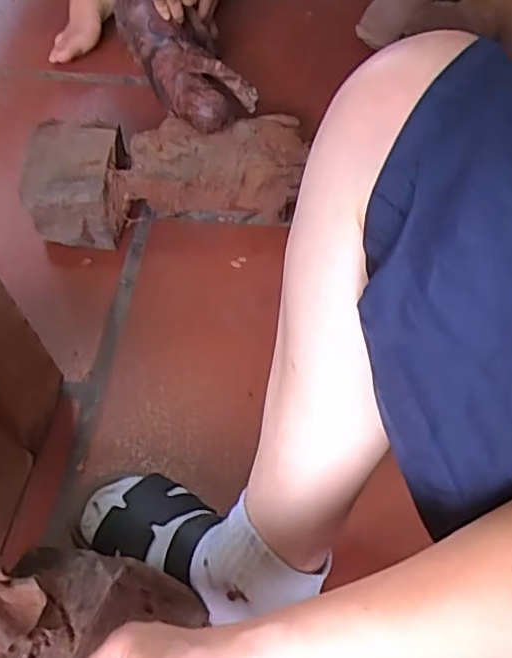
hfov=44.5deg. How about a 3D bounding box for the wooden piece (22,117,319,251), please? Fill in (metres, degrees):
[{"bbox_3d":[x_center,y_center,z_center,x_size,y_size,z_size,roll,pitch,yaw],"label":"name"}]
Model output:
[{"bbox_3d":[-0.102,-0.181,0.750,0.321,0.106,0.130,-5,57,-1],"label":"wooden piece"}]

